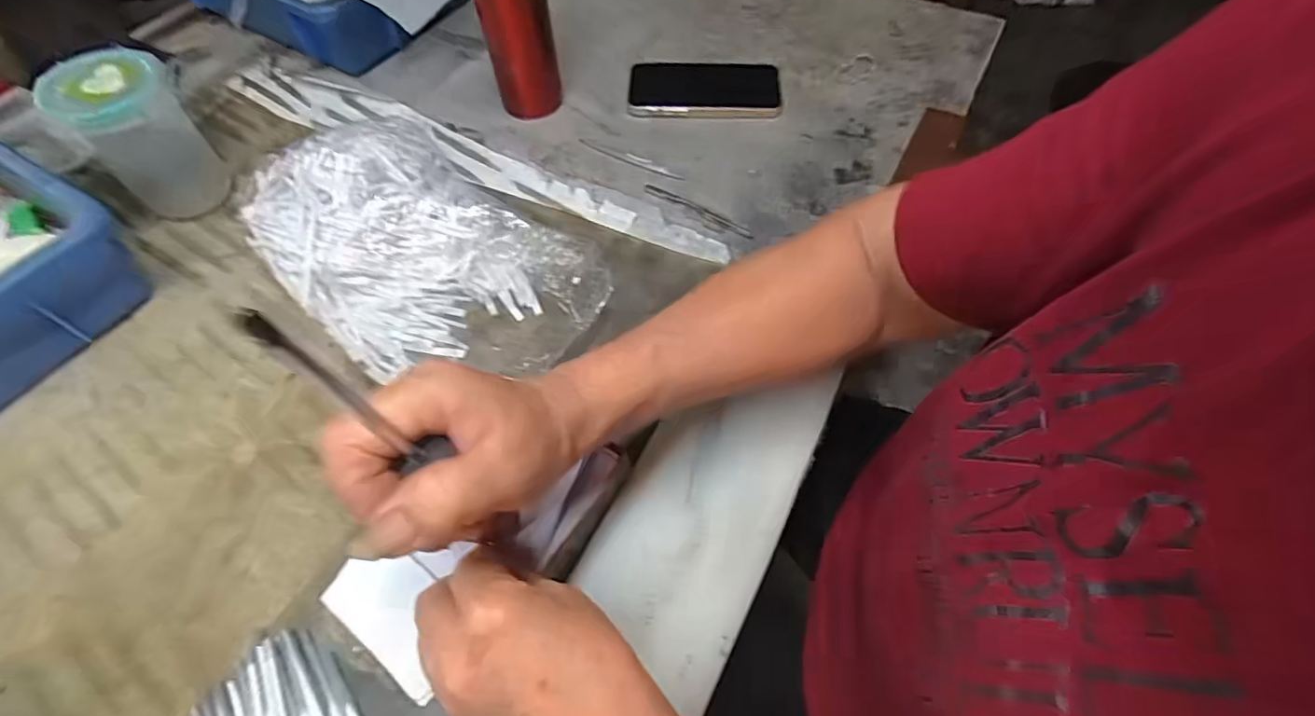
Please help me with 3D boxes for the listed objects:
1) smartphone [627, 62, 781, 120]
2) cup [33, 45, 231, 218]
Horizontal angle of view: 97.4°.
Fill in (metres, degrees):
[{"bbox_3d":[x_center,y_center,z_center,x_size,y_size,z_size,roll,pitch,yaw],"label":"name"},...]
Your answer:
[{"bbox_3d":[0.045,-0.262,0.562,0.144,0.014,0.077,4,58,4],"label":"smartphone"},{"bbox_3d":[-0.393,-0.167,0.451,0.077,0.111,0.070,-40,65,-21],"label":"cup"}]

